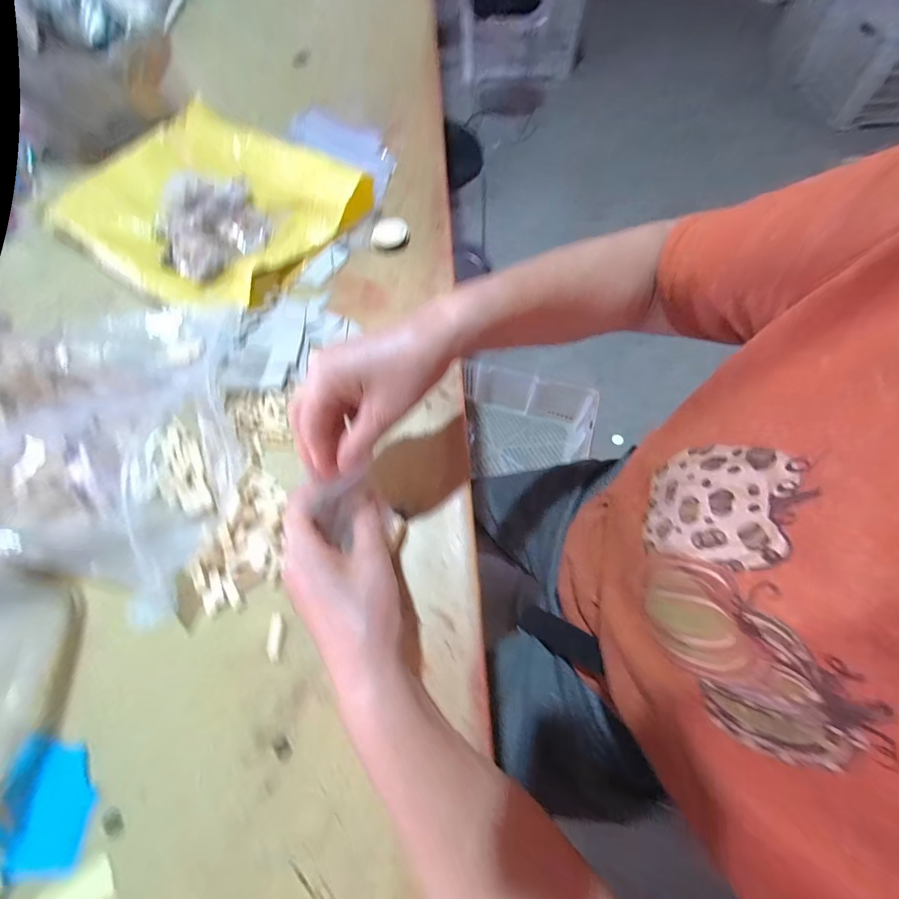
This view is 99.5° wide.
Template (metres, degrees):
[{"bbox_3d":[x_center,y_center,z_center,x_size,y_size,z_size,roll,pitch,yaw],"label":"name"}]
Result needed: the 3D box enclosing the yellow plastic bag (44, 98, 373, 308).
[{"bbox_3d":[-0.311,-0.314,0.484,0.344,0.042,0.262,30,70,16],"label":"yellow plastic bag"}]

